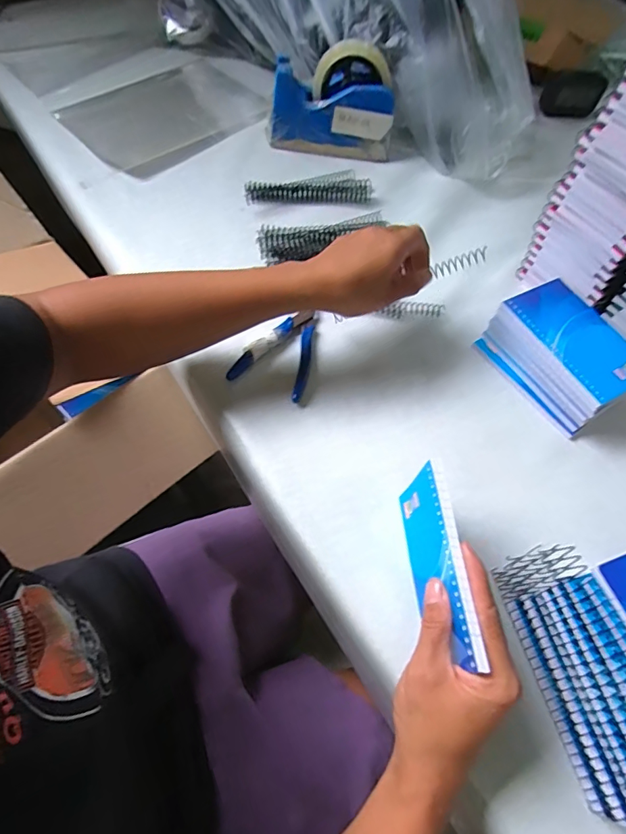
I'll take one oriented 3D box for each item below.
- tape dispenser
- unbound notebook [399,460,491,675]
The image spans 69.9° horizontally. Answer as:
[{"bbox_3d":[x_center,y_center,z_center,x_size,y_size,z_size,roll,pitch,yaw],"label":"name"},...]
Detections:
[{"bbox_3d":[0.024,-0.400,0.570,0.155,0.097,0.056,5,62,-1],"label":"tape dispenser"},{"bbox_3d":[0.084,0.102,0.313,0.012,0.078,0.124,-3,64,-5],"label":"unbound notebook"}]

